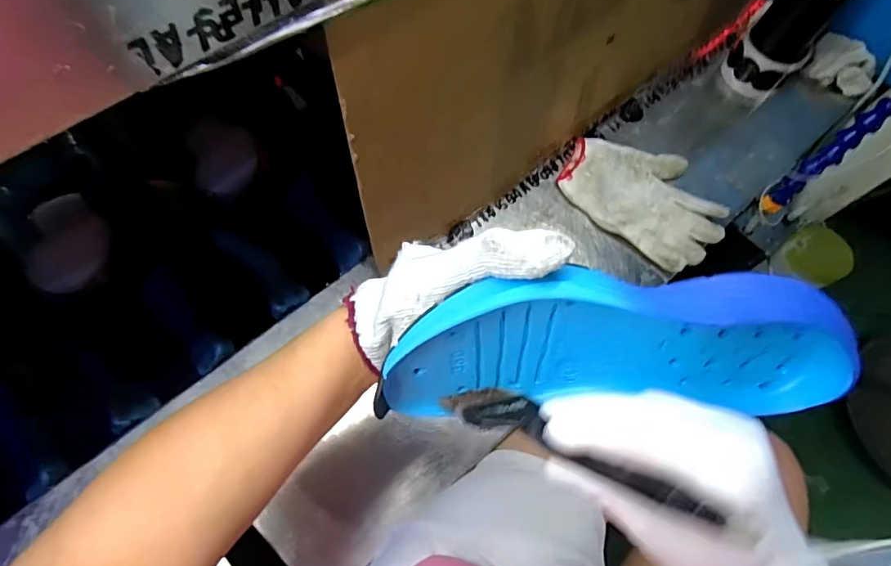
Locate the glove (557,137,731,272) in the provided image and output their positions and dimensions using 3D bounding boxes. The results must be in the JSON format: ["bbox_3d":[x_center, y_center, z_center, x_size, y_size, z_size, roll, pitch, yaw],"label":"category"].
[{"bbox_3d":[0.231,-0.103,0.584,0.189,0.029,0.117,35,69,13],"label":"glove"}]

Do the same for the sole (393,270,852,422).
[{"bbox_3d":[0.090,0.040,0.273,0.237,0.093,0.040,-1,37,-1],"label":"sole"}]

